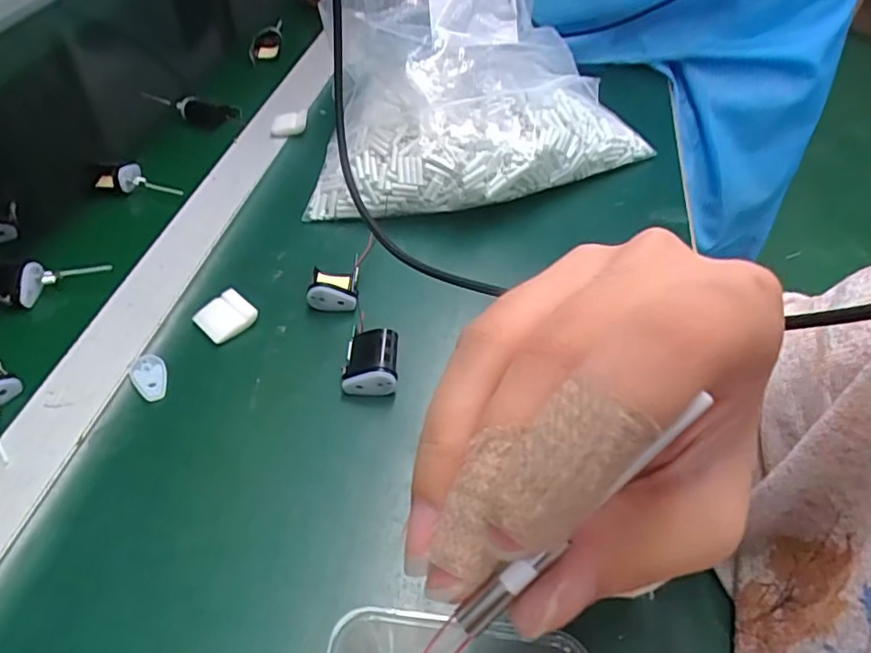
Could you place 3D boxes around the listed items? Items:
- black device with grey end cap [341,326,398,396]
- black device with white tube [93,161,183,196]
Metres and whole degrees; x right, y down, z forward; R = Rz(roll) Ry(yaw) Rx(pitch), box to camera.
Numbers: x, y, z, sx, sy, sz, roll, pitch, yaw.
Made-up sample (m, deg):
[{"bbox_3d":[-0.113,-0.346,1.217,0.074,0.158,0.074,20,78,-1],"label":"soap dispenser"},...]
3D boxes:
[{"bbox_3d":[-0.044,0.024,0.399,0.036,0.030,0.045,3,49,-1],"label":"black device with grey end cap"},{"bbox_3d":[-0.278,-0.134,0.535,0.088,0.020,0.030,13,48,9],"label":"black device with white tube"}]

